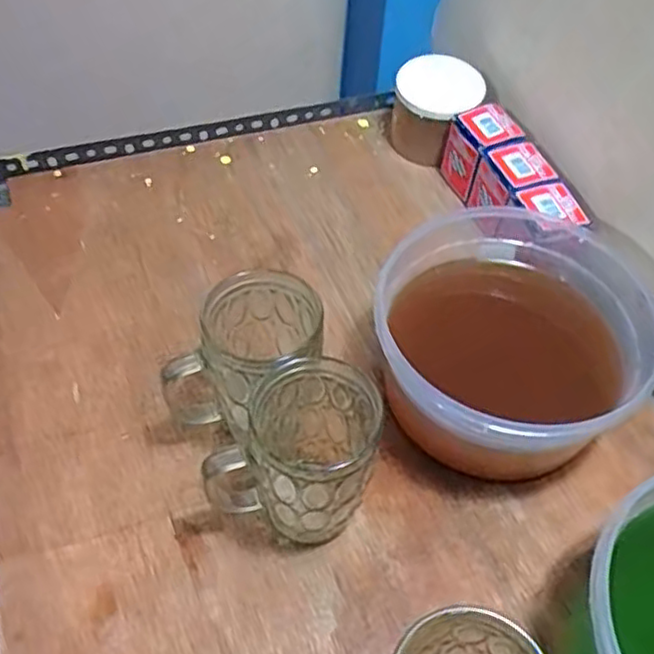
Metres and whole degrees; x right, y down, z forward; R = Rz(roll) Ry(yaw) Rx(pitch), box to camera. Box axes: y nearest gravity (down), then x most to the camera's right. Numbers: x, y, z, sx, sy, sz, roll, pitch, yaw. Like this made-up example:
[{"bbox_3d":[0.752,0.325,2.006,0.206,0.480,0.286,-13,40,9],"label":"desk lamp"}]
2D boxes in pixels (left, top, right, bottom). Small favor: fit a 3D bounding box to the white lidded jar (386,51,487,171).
[{"bbox_3d":[0.108,-0.220,0.701,0.082,0.084,0.072,17,53,10],"label":"white lidded jar"}]

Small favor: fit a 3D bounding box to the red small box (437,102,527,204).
[{"bbox_3d":[0.145,-0.170,0.666,0.056,0.065,0.055,-25,57,-20],"label":"red small box"}]

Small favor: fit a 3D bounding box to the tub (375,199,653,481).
[{"bbox_3d":[0.138,0.009,0.521,0.187,0.104,0.176,1,52,-2],"label":"tub"}]

